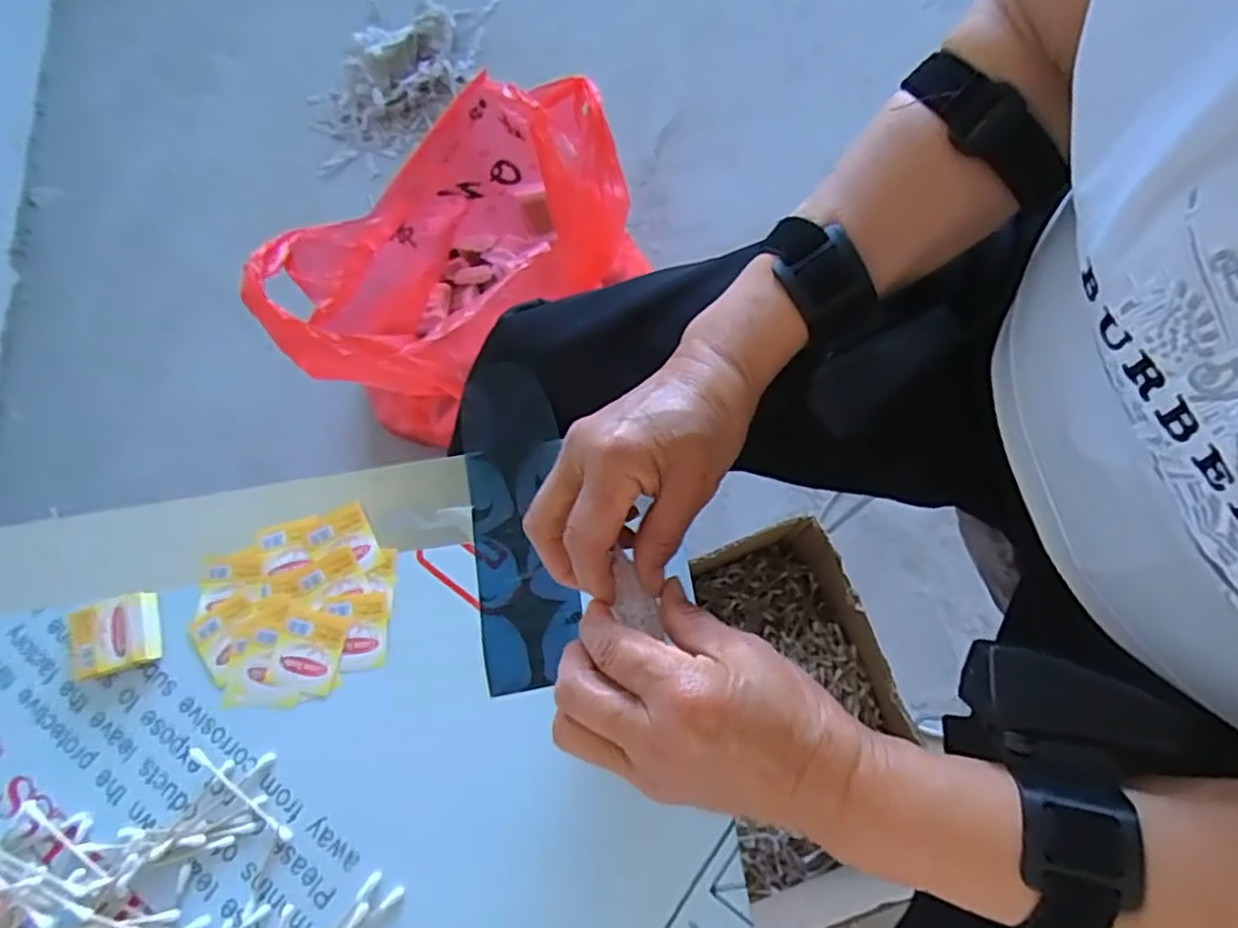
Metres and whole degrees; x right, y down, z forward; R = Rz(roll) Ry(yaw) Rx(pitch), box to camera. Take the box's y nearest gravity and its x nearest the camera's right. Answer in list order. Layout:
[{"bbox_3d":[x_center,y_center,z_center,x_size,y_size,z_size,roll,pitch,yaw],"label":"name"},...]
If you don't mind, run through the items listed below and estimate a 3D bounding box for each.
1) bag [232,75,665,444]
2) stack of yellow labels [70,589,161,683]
[{"bbox_3d":[-0.181,-0.227,0.808,0.248,0.288,0.413,35,78,13],"label":"bag"},{"bbox_3d":[-0.295,0.100,0.405,0.048,0.015,0.042,-19,71,-4],"label":"stack of yellow labels"}]

